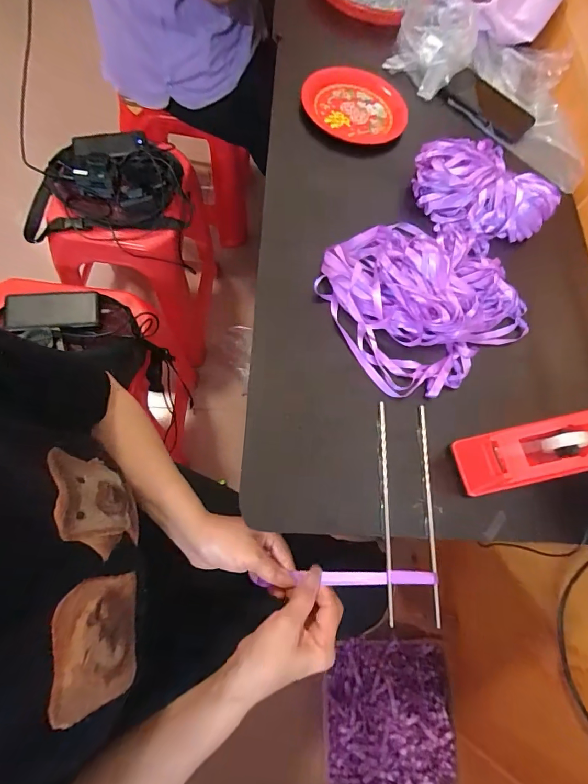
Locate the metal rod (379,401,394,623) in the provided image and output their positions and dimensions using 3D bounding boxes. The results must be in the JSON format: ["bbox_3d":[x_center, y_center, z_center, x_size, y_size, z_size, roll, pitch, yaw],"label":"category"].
[{"bbox_3d":[0.097,0.117,0.416,0.008,0.006,0.221,5,68,-7],"label":"metal rod"}]

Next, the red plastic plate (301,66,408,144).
[{"bbox_3d":[0.102,-0.456,0.626,0.158,0.023,0.151,3,68,-8],"label":"red plastic plate"}]

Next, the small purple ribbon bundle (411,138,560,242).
[{"bbox_3d":[0.265,-0.280,0.560,0.203,0.054,0.118,25,67,1],"label":"small purple ribbon bundle"}]

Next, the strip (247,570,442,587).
[{"bbox_3d":[0.046,0.195,0.416,0.194,0.018,0.014,-9,69,17],"label":"strip"}]

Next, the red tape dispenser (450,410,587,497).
[{"bbox_3d":[0.258,0.062,0.416,0.159,0.054,0.060,-10,70,-5],"label":"red tape dispenser"}]

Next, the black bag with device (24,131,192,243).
[{"bbox_3d":[-0.394,-0.453,0.850,0.331,0.096,0.251,-1,69,-10],"label":"black bag with device"}]

